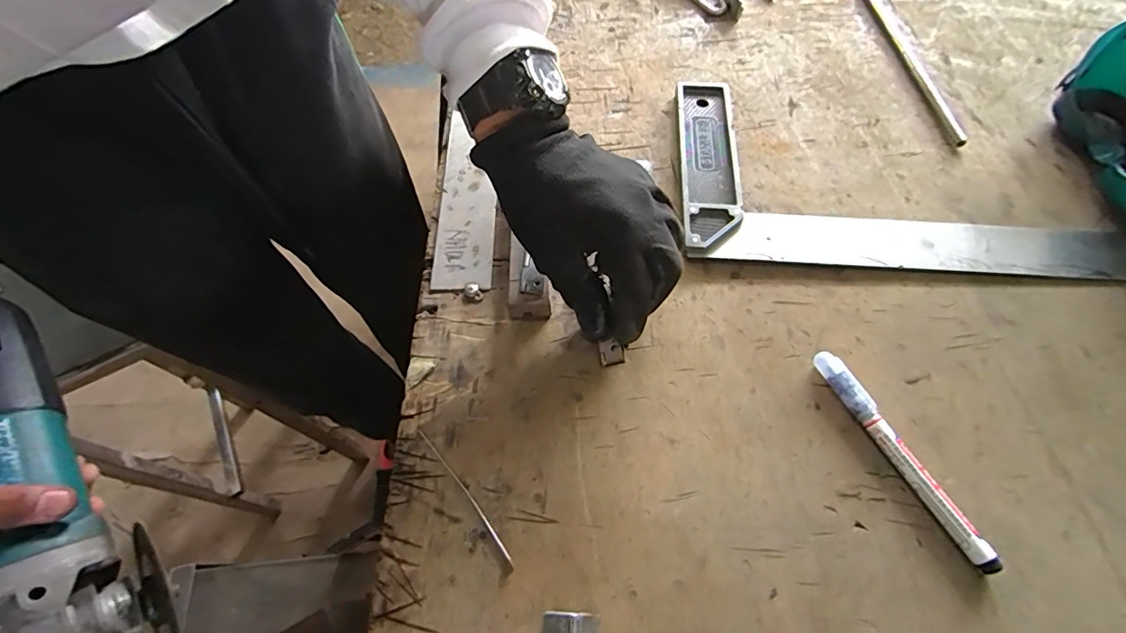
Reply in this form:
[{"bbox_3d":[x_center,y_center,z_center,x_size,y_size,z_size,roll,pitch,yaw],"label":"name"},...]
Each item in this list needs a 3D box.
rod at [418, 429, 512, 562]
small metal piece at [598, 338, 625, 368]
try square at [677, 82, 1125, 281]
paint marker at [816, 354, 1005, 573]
[{"bbox_3d":[-0.059,0.102,0.289,0.004,0.004,0.096,-37,67,-17],"label":"rod"},{"bbox_3d":[0.032,0.025,0.327,0.015,0.007,0.016,-9,62,-4],"label":"small metal piece"},{"bbox_3d":[0.268,-0.114,0.393,0.343,0.012,0.180,4,62,3],"label":"try square"},{"bbox_3d":[0.199,0.080,0.290,0.013,0.013,0.137,-22,64,-11],"label":"paint marker"}]

